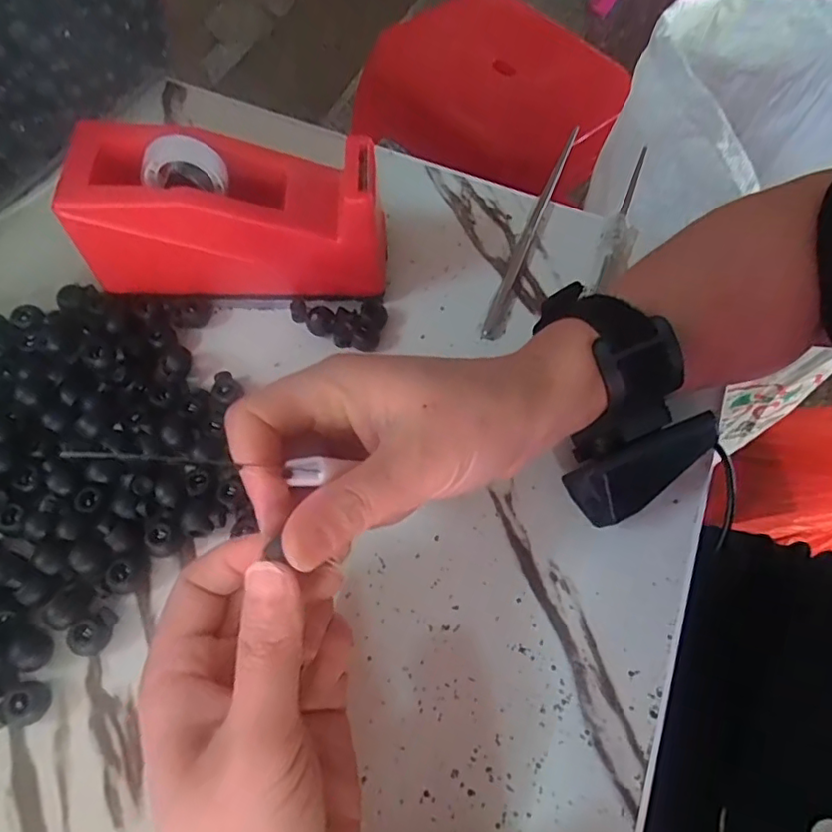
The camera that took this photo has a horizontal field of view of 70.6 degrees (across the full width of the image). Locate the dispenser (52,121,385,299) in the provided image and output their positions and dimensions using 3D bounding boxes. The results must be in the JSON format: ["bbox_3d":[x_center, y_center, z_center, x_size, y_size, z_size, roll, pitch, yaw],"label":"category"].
[{"bbox_3d":[-0.090,-0.101,0.303,0.147,0.071,0.059,0,64,-3],"label":"dispenser"}]

